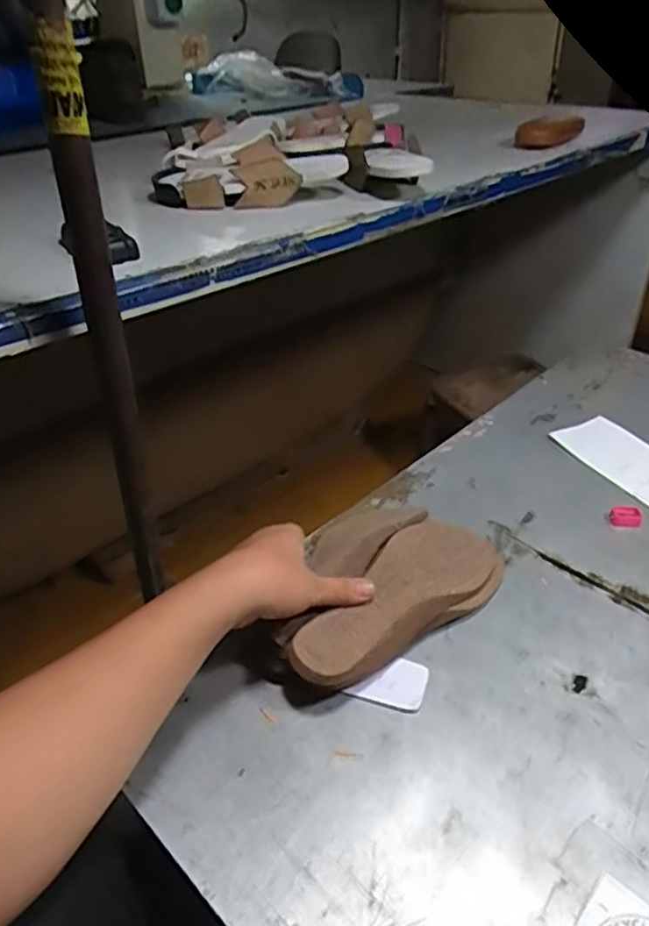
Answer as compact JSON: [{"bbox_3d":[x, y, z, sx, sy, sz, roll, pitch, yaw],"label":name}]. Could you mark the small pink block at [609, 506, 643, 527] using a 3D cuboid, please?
[{"bbox_3d":[0.344,0.061,0.736,0.032,0.016,0.022,6,36,10],"label":"small pink block"}]

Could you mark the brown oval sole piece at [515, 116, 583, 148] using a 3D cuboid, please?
[{"bbox_3d":[0.368,-0.540,1.053,0.150,0.034,0.042,-30,44,-33],"label":"brown oval sole piece"}]

